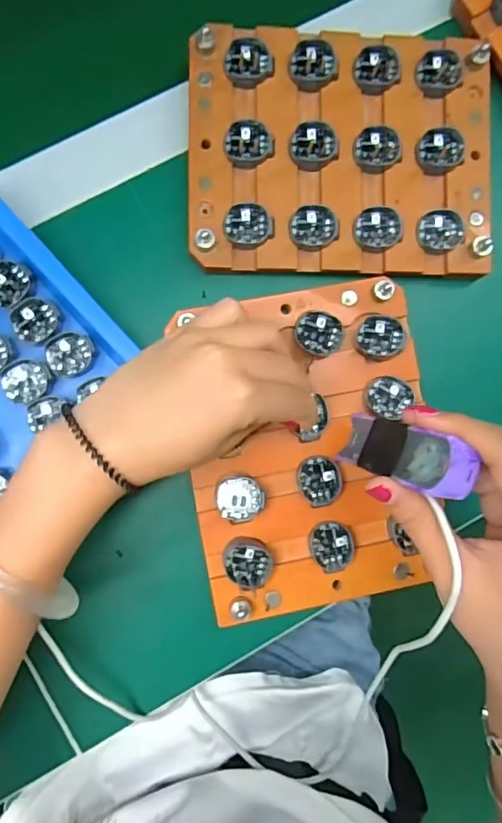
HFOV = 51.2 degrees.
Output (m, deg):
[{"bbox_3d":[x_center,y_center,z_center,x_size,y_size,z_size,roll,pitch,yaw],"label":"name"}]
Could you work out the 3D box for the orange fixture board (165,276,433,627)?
[{"bbox_3d":[0.036,0.022,0.316,0.141,0.015,0.189,-8,88,-3],"label":"orange fixture board"}]

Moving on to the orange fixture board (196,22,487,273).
[{"bbox_3d":[0.057,-0.160,0.323,0.188,0.018,0.147,0,87,-3],"label":"orange fixture board"}]

